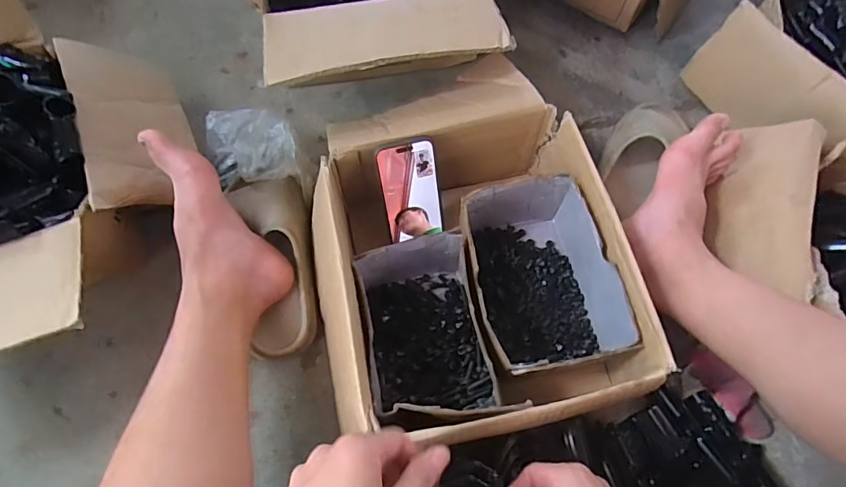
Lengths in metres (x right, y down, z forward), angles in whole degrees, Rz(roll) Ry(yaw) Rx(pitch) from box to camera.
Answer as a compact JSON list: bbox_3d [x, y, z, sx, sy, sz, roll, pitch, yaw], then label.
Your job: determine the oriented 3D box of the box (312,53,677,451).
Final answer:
[{"bbox_3d":[0.052,0.006,0.559,0.305,0.138,0.405,-11,67,-7],"label":"box"}]

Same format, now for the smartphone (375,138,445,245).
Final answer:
[{"bbox_3d":[-0.014,-0.061,0.574,0.069,0.129,0.007,-14,37,-7],"label":"smartphone"}]

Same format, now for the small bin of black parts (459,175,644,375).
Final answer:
[{"bbox_3d":[0.133,0.041,0.552,0.157,0.097,0.210,-9,67,-6],"label":"small bin of black parts"}]

